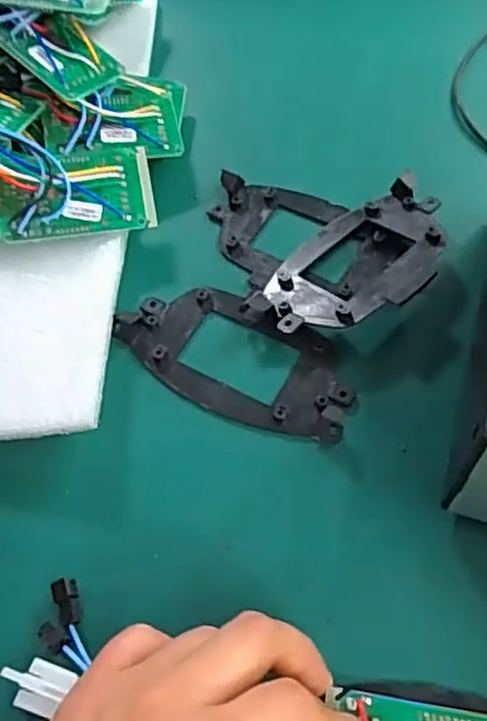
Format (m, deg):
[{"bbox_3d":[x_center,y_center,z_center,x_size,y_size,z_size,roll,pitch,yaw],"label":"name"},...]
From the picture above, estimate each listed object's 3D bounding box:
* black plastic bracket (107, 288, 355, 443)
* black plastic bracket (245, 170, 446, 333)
[{"bbox_3d":[-0.002,-0.004,0.332,0.119,0.014,0.060,27,64,17],"label":"black plastic bracket"},{"bbox_3d":[0.061,-0.050,0.355,0.068,0.018,0.114,34,66,20],"label":"black plastic bracket"}]

